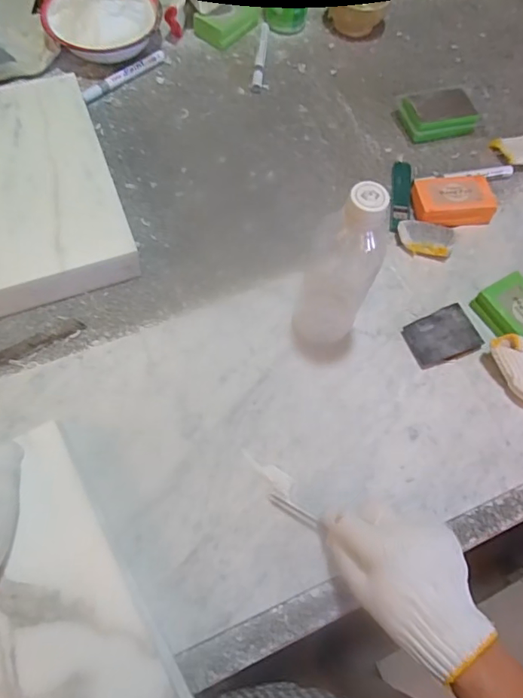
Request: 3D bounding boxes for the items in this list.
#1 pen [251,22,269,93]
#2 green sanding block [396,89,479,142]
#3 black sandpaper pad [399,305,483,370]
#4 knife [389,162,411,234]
[{"bbox_3d":[0.000,-0.450,0.740,0.023,0.018,0.141,3,65,-1],"label":"pen"},{"bbox_3d":[0.249,-0.330,0.681,0.102,0.036,0.066,-20,68,-11],"label":"green sanding block"},{"bbox_3d":[0.203,-0.014,0.540,0.079,0.014,0.056,-21,68,-12],"label":"black sandpaper pad"},{"bbox_3d":[0.184,-0.204,0.637,0.024,0.015,0.123,10,65,2],"label":"knife"}]

